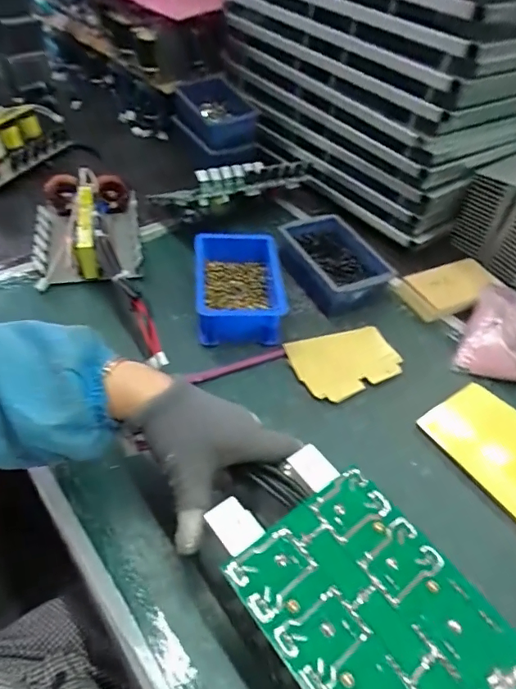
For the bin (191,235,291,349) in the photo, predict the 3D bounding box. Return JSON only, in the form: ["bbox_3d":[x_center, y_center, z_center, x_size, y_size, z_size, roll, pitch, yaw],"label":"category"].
[{"bbox_3d":[-0.023,-0.068,0.559,0.104,0.055,0.146,-2,49,-7],"label":"bin"}]

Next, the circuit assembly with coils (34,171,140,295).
[{"bbox_3d":[-0.224,-0.155,0.615,0.128,0.068,0.185,-8,50,-12],"label":"circuit assembly with coils"}]

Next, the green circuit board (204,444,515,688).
[{"bbox_3d":[0.079,0.171,0.281,0.122,0.019,0.235,-28,55,-27],"label":"green circuit board"}]

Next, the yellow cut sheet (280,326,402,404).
[{"bbox_3d":[0.096,0.018,0.521,0.114,0.009,0.081,-17,56,-16],"label":"yellow cut sheet"}]

